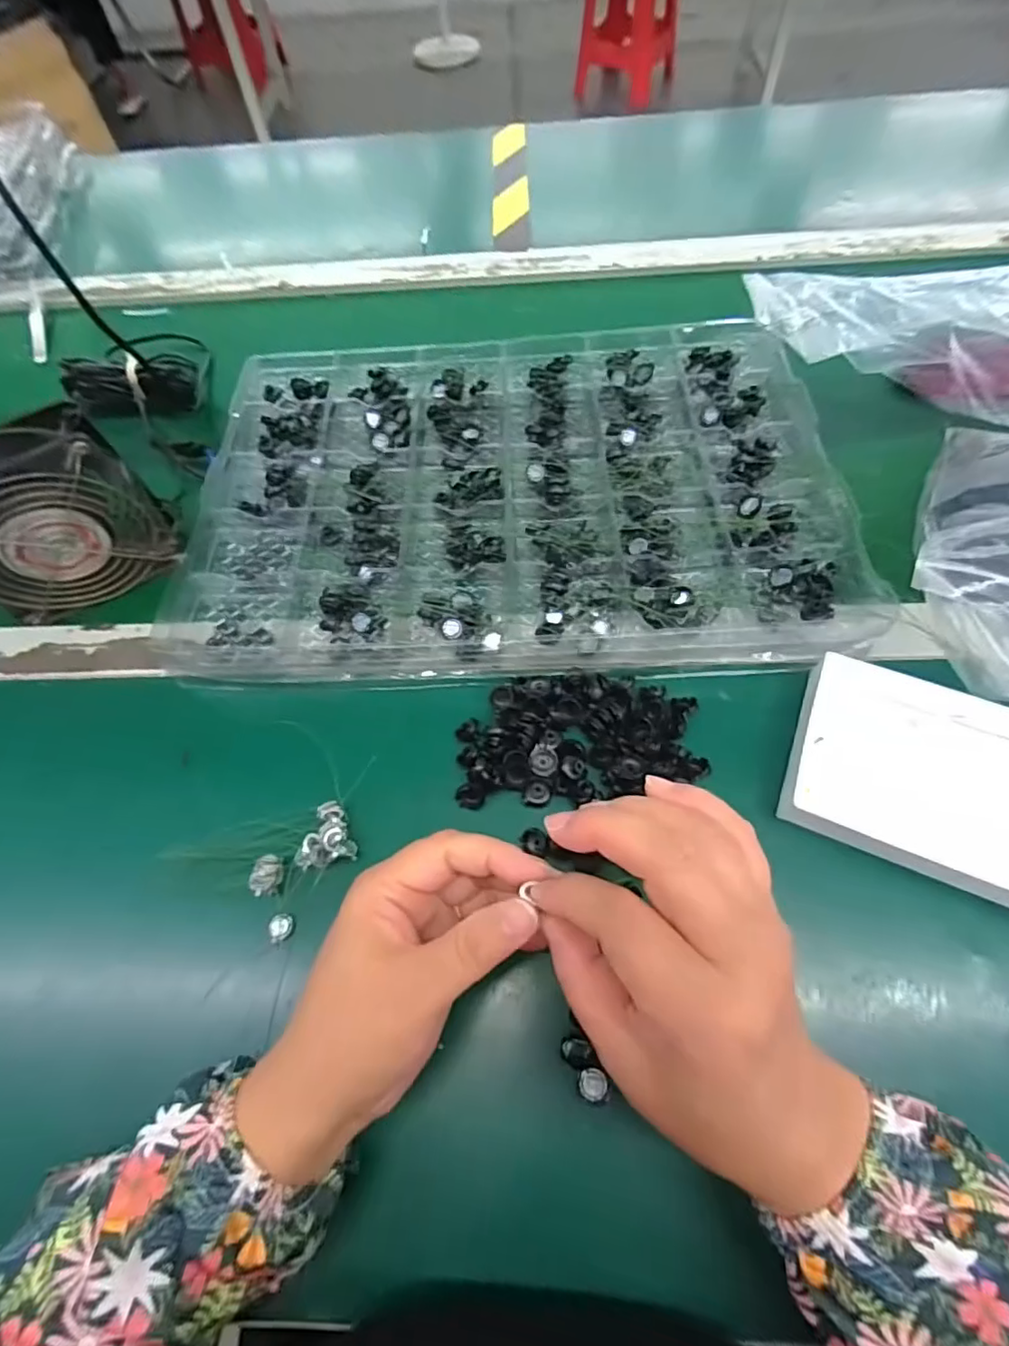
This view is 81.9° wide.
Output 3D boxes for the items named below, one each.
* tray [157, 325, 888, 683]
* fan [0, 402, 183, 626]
[{"bbox_3d":[0.002,-0.143,0.414,0.428,0.025,0.299,-5,62,2],"label":"tray"},{"bbox_3d":[-0.294,-0.096,0.378,0.119,0.111,0.048,-27,63,-9],"label":"fan"}]

